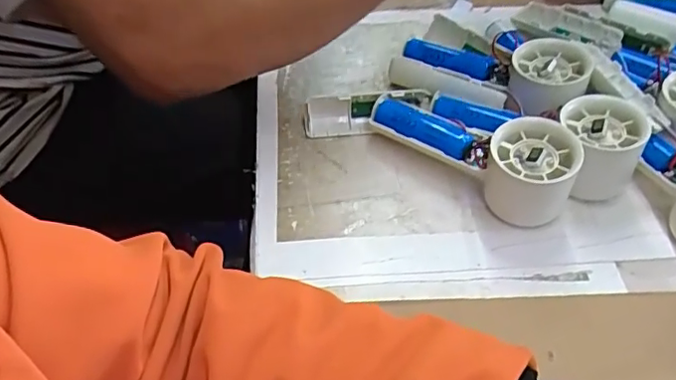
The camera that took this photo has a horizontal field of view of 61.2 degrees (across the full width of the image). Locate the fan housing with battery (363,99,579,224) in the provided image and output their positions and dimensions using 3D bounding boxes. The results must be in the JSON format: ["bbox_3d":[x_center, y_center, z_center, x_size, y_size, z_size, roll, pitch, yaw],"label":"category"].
[{"bbox_3d":[0.093,-0.031,0.409,0.150,0.055,0.062,34,58,25],"label":"fan housing with battery"}]

